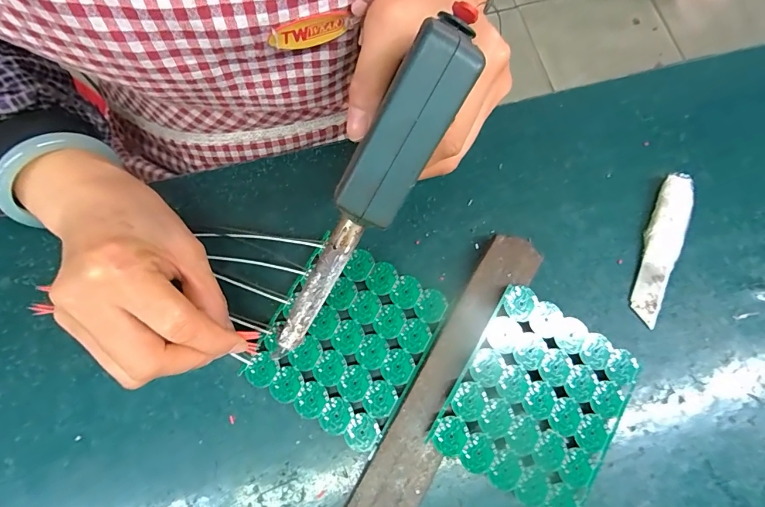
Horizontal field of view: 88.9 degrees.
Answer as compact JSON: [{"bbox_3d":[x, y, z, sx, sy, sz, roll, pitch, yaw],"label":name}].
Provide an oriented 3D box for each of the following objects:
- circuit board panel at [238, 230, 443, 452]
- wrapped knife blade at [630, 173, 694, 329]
[{"bbox_3d":[-0.022,0.055,0.253,0.094,0.009,0.106,29,78,9],"label":"circuit board panel"},{"bbox_3d":[0.187,-0.005,0.260,0.021,0.011,0.103,22,77,7],"label":"wrapped knife blade"}]

